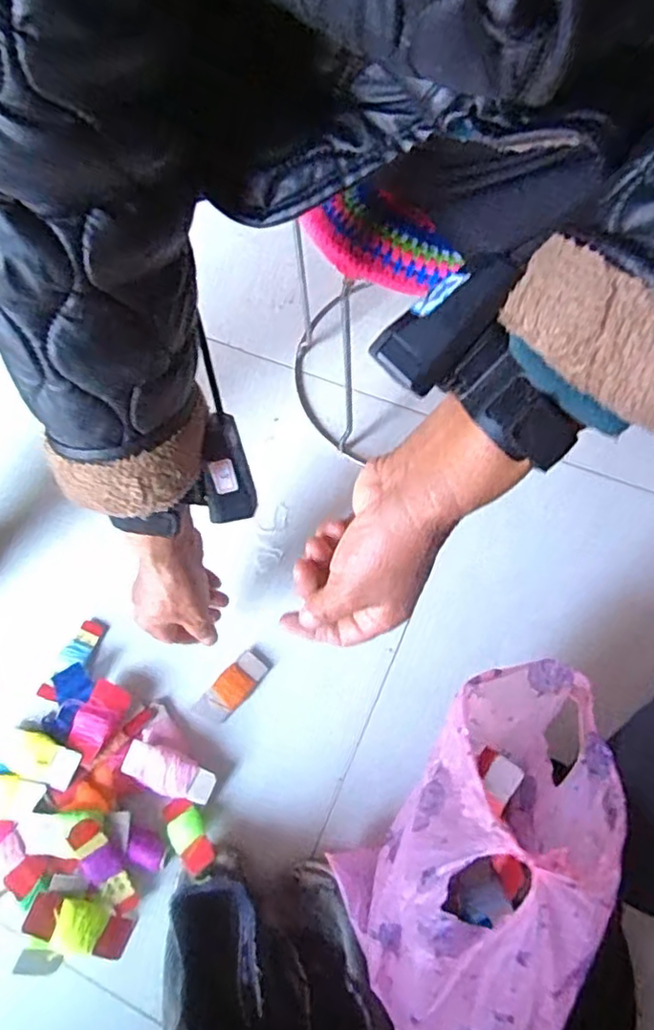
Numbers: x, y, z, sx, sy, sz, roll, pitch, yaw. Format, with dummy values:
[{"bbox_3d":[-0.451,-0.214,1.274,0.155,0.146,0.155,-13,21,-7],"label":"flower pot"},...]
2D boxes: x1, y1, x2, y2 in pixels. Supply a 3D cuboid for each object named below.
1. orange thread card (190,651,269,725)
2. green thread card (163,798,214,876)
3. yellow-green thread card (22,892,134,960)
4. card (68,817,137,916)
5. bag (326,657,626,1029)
[{"bbox_3d":[-0.088,0.160,0.571,0.031,0.008,0.071,38,74,14],"label":"orange thread card"},{"bbox_3d":[-0.115,0.264,0.516,0.028,0.006,0.064,-37,45,-12],"label":"green thread card"},{"bbox_3d":[-0.194,0.324,0.487,0.081,0.012,0.035,29,70,-17],"label":"yellow-green thread card"},{"bbox_3d":[-0.178,0.285,0.500,0.025,0.011,0.084,-29,97,-10],"label":"card"},{"bbox_3d":[0.083,0.220,0.394,0.134,0.190,0.269,14,70,7],"label":"bag"}]

